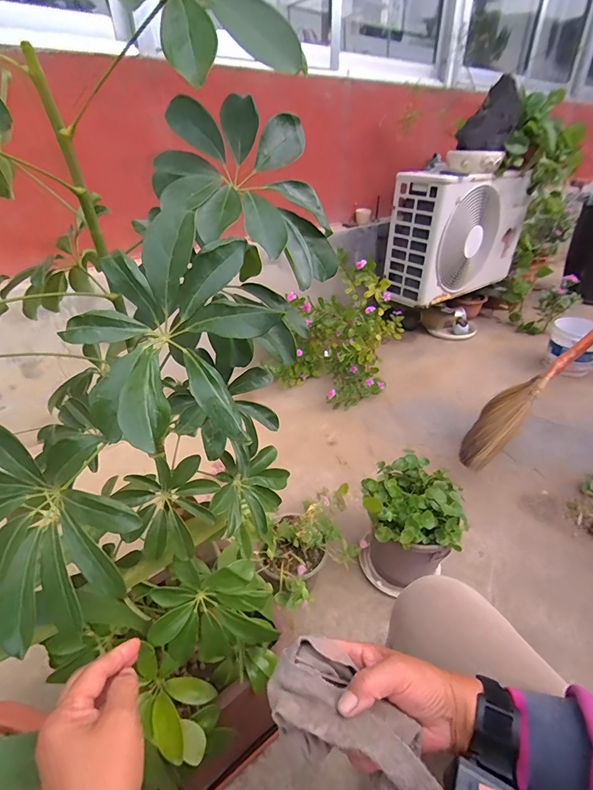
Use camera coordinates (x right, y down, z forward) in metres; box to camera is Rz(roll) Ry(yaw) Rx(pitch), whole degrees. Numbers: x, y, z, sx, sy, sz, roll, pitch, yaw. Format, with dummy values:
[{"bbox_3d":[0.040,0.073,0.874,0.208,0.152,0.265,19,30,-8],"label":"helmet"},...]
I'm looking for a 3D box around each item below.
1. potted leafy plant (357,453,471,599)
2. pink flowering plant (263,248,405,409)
[{"bbox_3d":[0.247,0.309,0.882,0.210,0.270,0.203,6,34,9],"label":"potted leafy plant"},{"bbox_3d":[0.202,-0.276,1.594,0.415,0.435,0.585,12,35,17],"label":"pink flowering plant"}]

